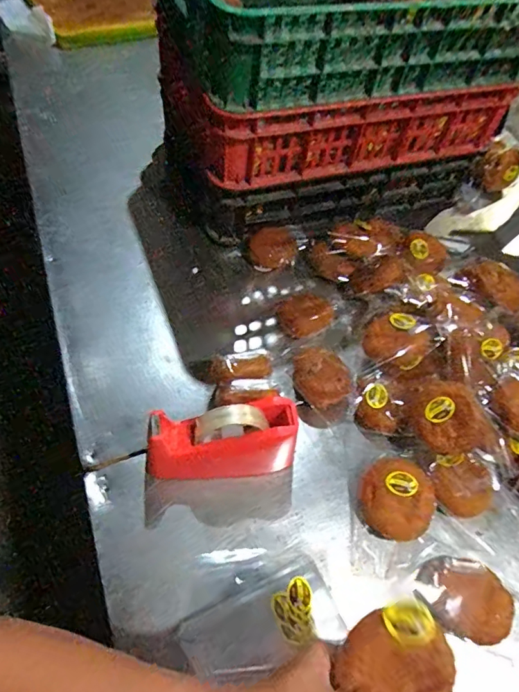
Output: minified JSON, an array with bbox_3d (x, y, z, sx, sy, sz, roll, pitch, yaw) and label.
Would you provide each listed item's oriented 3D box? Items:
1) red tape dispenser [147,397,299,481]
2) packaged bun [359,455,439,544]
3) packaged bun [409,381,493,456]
[{"bbox_3d":[-0.050,0.130,0.641,0.200,0.117,0.075,-7,56,-11],"label":"red tape dispenser"},{"bbox_3d":[0.183,0.205,0.634,0.093,0.060,0.099,4,56,-6],"label":"packaged bun"},{"bbox_3d":[0.266,0.104,0.663,0.079,0.062,0.112,-31,66,-26],"label":"packaged bun"}]

